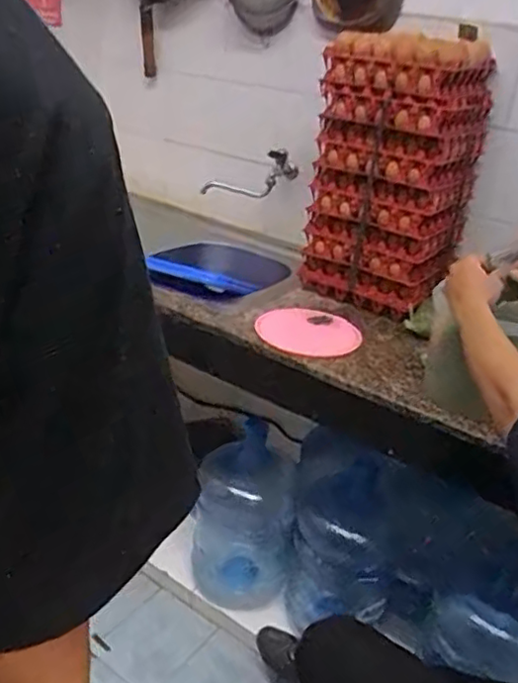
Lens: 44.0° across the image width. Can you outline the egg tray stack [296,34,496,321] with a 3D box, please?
[{"bbox_3d":[0.307,-0.390,1.461,0.325,0.532,0.314,21,29,28],"label":"egg tray stack"}]

